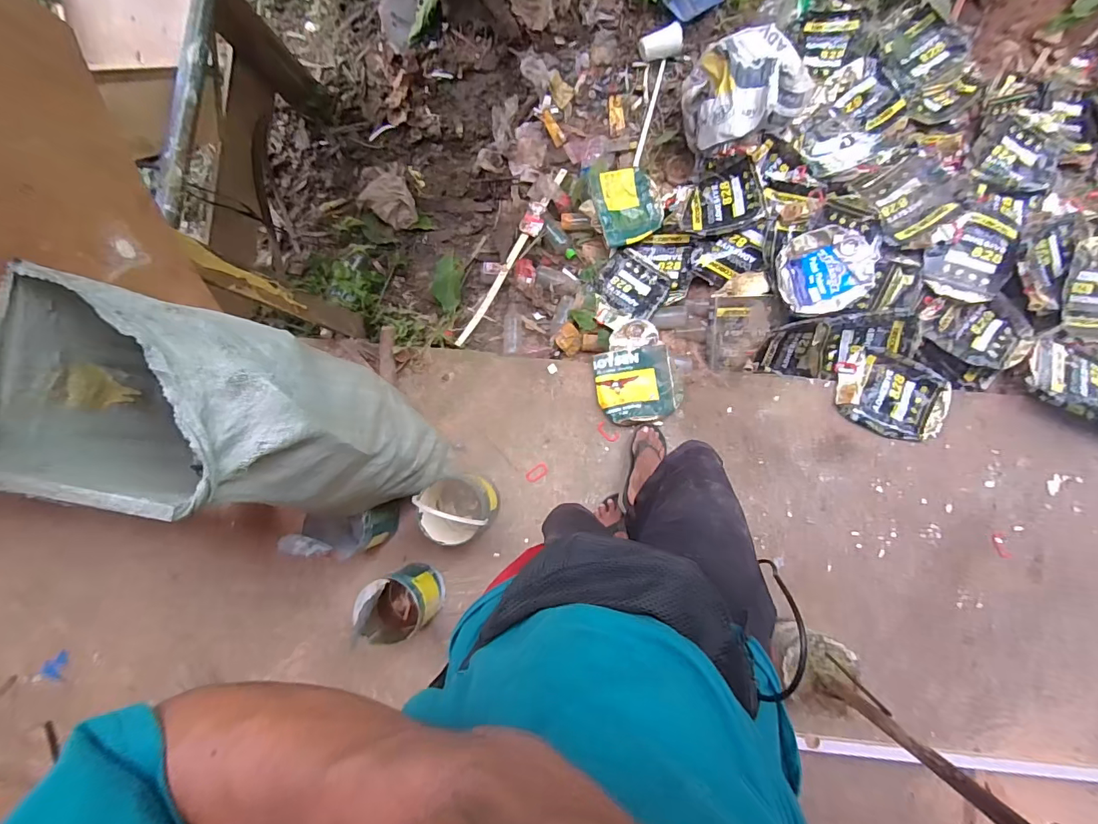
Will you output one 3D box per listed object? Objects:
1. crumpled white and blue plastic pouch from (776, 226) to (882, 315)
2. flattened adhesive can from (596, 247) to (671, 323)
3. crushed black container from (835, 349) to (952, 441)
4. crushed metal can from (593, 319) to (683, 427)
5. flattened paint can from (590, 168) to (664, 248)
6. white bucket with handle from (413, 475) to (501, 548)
[{"bbox_3d":[0.769,-0.389,1.303,0.287,0.060,0.222,-12,82,5],"label":"crumpled white and blue plastic pouch"},{"bbox_3d":[0.265,-0.399,1.497,0.214,0.014,0.182,41,90,8],"label":"flattened adhesive can"},{"bbox_3d":[0.931,-0.042,1.286,0.275,0.031,0.208,15,86,8],"label":"crushed black container"},{"bbox_3d":[0.242,-0.109,1.321,0.222,0.052,0.290,-12,82,5],"label":"crushed metal can"},{"bbox_3d":[0.251,-0.667,1.508,0.210,0.046,0.259,-14,81,4],"label":"flattened paint can"},{"bbox_3d":[-0.240,0.257,1.264,0.184,0.184,0.167,-11,83,5],"label":"white bucket with handle"}]

